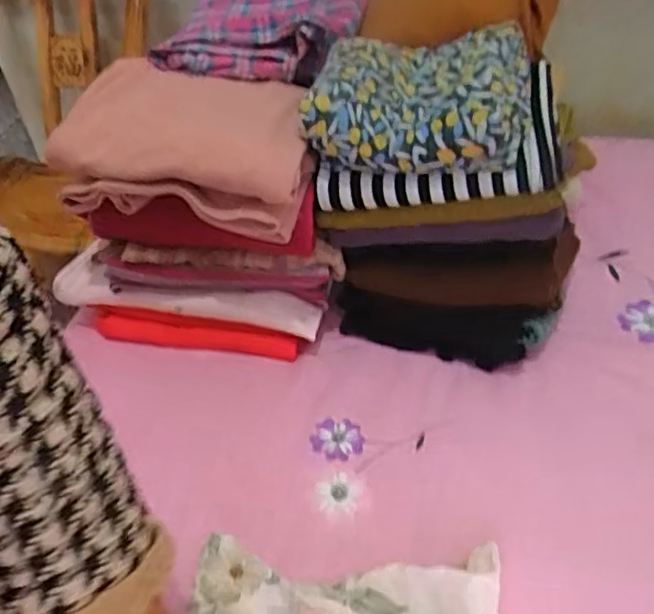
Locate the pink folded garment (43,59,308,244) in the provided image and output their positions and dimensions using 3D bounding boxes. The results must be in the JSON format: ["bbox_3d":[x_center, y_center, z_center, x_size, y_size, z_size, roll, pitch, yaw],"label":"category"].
[{"bbox_3d":[-0.116,-0.149,0.584,0.225,0.074,0.159,6,44,13],"label":"pink folded garment"}]

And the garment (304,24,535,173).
[{"bbox_3d":[0.079,-0.176,0.546,0.173,0.073,0.127,10,45,17],"label":"garment"}]

